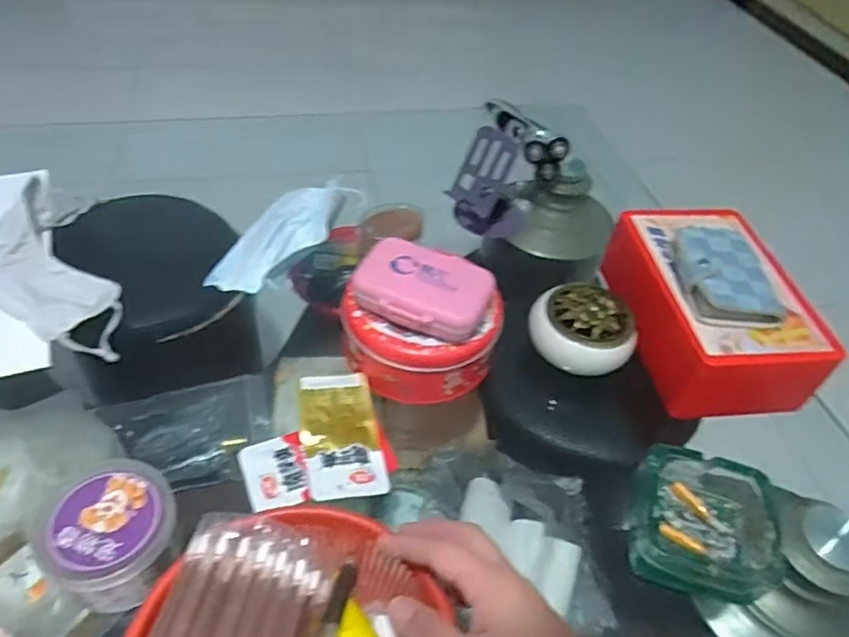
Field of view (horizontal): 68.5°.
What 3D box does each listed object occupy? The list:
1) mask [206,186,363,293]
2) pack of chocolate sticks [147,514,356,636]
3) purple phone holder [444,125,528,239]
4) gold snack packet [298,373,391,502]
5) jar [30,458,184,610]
[{"bbox_3d":[-0.142,-0.096,0.654,0.069,0.027,0.206,24,48,16],"label":"mask"},{"bbox_3d":[-0.094,0.163,0.321,0.087,0.051,0.104,11,45,4],"label":"pack of chocolate sticks"},{"bbox_3d":[0.074,-0.147,0.684,0.070,0.108,0.065,-26,54,-29],"label":"purple phone holder"},{"bbox_3d":[-0.065,0.089,0.487,0.059,0.019,0.107,-7,47,-13],"label":"gold snack packet"},{"bbox_3d":[-0.196,0.135,0.391,0.075,0.044,0.075,4,45,-4],"label":"jar"}]

